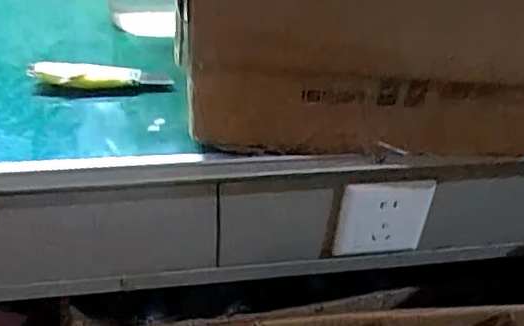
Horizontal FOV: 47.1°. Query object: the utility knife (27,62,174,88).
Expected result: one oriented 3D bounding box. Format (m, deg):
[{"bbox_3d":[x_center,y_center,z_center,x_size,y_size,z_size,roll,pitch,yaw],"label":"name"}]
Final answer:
[{"bbox_3d":[-0.139,-0.076,0.515,0.119,0.013,0.024,-1,39,-6],"label":"utility knife"}]

